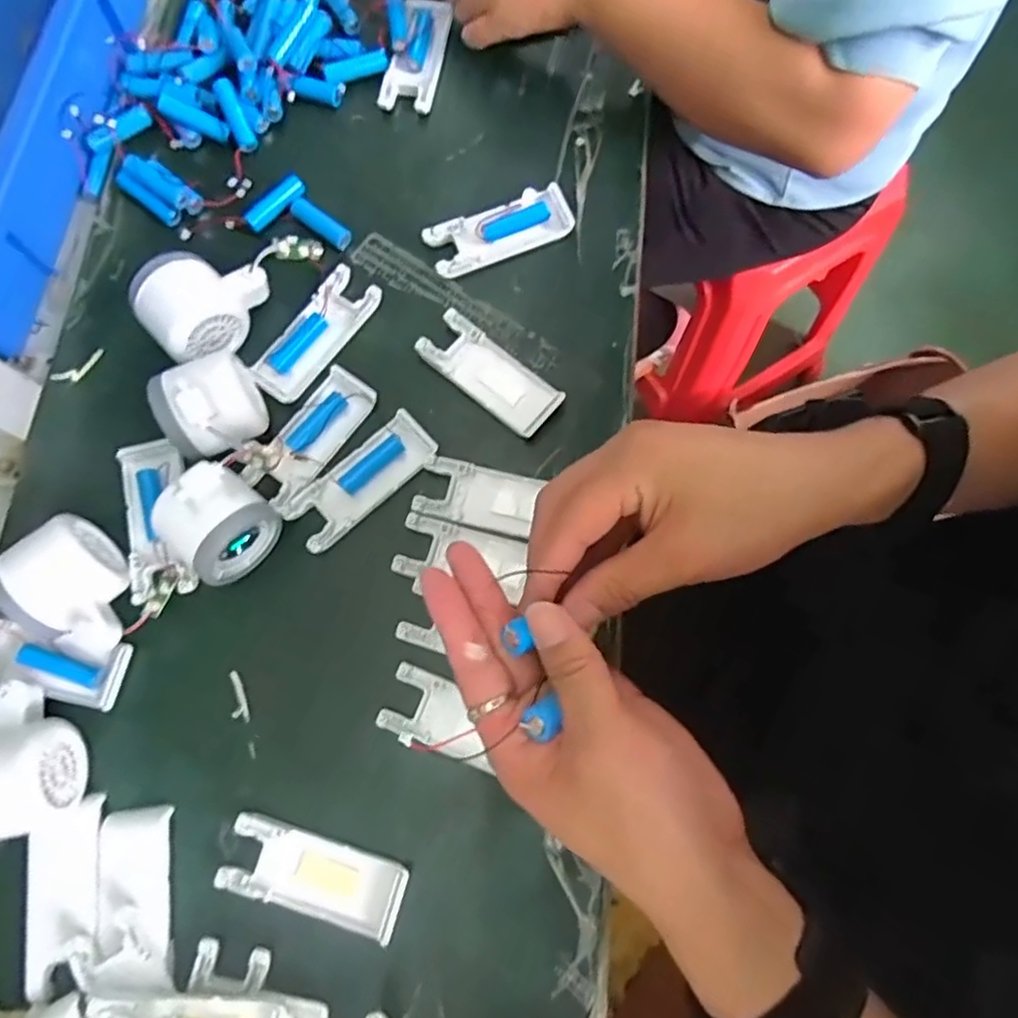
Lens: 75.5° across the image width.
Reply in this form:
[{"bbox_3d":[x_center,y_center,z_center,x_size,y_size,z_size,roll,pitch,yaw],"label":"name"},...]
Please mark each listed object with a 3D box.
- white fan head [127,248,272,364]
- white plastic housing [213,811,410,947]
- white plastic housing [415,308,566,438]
[{"bbox_3d":[-0.201,-0.137,0.439,0.080,0.048,0.059,-38,78,-8],"label":"white fan head"},{"bbox_3d":[-0.111,0.208,0.373,0.103,0.008,0.039,17,77,6],"label":"white plastic housing"},{"bbox_3d":[-0.013,-0.092,0.445,0.102,0.008,0.040,39,80,10],"label":"white plastic housing"}]

